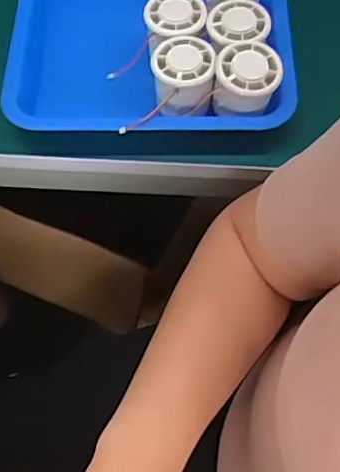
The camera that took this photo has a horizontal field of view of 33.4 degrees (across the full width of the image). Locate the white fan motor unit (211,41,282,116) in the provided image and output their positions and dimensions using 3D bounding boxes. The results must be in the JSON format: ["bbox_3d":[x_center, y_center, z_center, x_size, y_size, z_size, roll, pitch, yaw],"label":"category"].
[{"bbox_3d":[0.069,-0.139,0.504,0.055,0.043,0.053,0,62,1],"label":"white fan motor unit"}]

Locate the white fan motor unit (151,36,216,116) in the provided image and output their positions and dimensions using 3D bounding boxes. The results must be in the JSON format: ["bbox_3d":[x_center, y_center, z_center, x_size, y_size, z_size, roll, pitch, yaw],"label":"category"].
[{"bbox_3d":[0.012,-0.144,0.513,0.053,0.043,0.056,-2,62,0],"label":"white fan motor unit"}]

